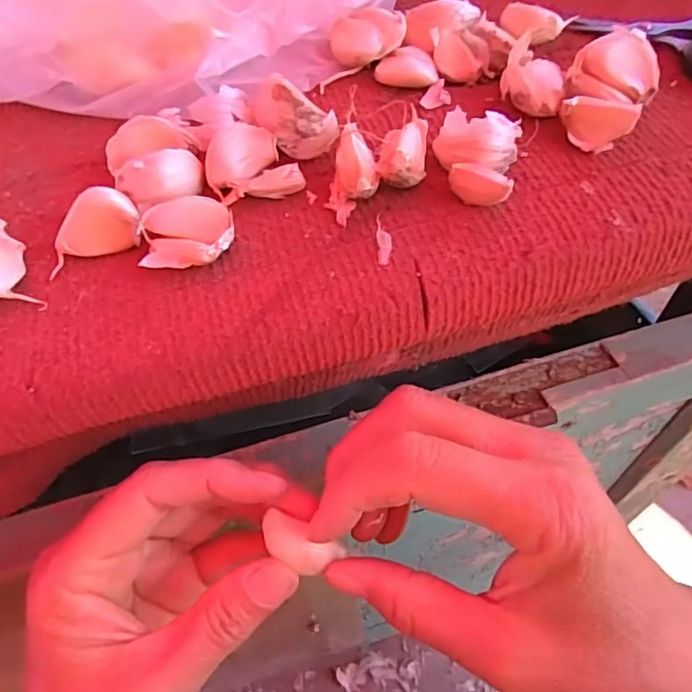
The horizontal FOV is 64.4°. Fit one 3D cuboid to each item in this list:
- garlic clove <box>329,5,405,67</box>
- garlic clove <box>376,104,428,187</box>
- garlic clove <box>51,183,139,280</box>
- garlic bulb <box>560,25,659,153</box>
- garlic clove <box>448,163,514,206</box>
[{"bbox_3d":[0.010,-0.141,0.255,0.033,0.020,0.022,-6,51,2],"label":"garlic clove"},{"bbox_3d":[0.022,-0.075,0.211,0.017,0.022,0.035,2,52,8],"label":"garlic clove"},{"bbox_3d":[-0.094,-0.043,0.201,0.035,0.018,0.016,-21,53,-11],"label":"garlic clove"},{"bbox_3d":[0.104,-0.102,0.220,0.032,0.025,0.046,25,58,23],"label":"garlic bulb"},{"bbox_3d":[0.049,-0.058,0.203,0.023,0.013,0.008,24,58,22],"label":"garlic clove"}]

